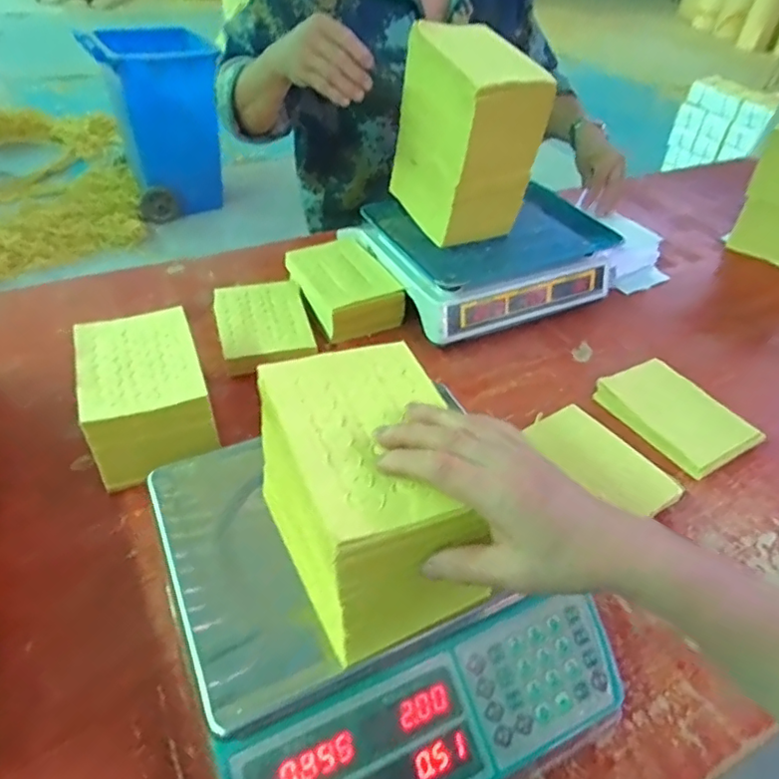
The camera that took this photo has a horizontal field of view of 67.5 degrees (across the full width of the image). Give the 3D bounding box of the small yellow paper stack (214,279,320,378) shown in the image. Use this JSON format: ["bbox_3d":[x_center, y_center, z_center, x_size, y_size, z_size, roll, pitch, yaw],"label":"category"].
[{"bbox_3d":[-0.172,-0.090,0.799,0.118,0.030,0.172,-10,45,-17],"label":"small yellow paper stack"}]

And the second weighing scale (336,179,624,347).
[{"bbox_3d":[0.151,-0.207,0.890,0.343,0.091,0.241,-16,47,-22],"label":"second weighing scale"}]

